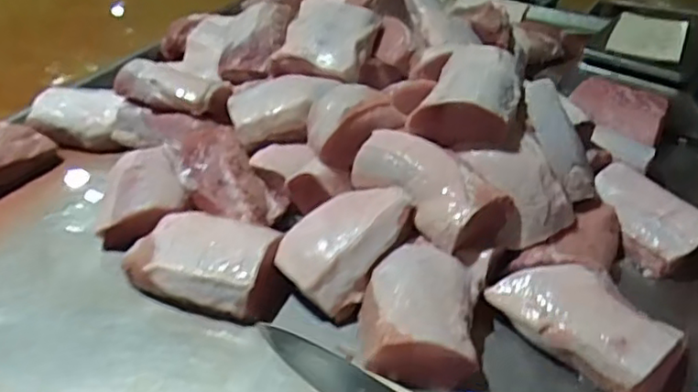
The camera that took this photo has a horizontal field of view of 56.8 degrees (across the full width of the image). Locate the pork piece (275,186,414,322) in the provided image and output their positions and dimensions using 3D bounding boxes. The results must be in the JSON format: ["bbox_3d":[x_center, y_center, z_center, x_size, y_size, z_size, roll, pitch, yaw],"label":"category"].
[{"bbox_3d":[-0.001,0.056,0.811,0.124,0.071,0.181,24,57,37],"label":"pork piece"}]

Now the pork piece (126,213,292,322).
[{"bbox_3d":[-0.164,0.084,0.807,0.199,0.058,0.128,18,41,22],"label":"pork piece"}]

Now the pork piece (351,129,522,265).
[{"bbox_3d":[0.106,-0.008,0.805,0.088,0.072,0.204,-30,46,-33],"label":"pork piece"}]

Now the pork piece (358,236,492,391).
[{"bbox_3d":[0.082,0.133,0.737,0.135,0.075,0.175,7,38,10],"label":"pork piece"}]

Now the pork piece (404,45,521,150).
[{"bbox_3d":[0.164,-0.139,0.864,0.130,0.068,0.180,15,40,19],"label":"pork piece"}]

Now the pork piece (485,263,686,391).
[{"bbox_3d":[0.271,0.140,0.727,0.204,0.055,0.111,31,47,34],"label":"pork piece"}]

